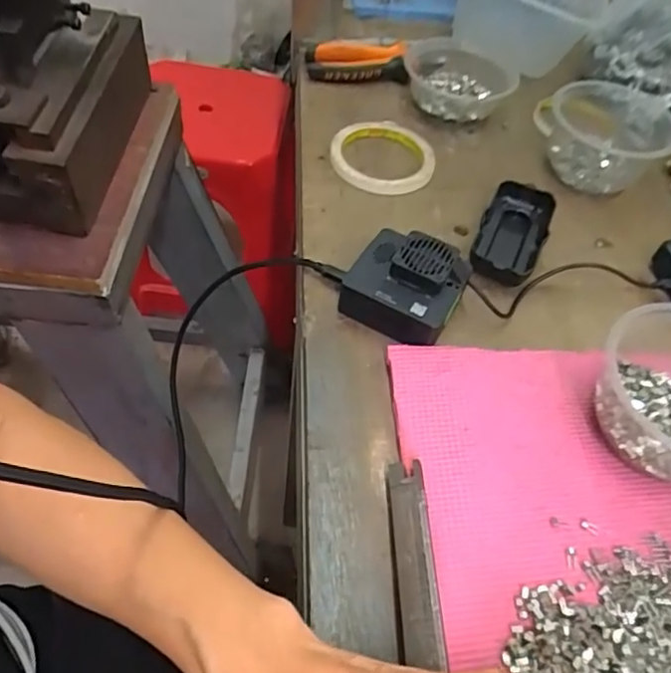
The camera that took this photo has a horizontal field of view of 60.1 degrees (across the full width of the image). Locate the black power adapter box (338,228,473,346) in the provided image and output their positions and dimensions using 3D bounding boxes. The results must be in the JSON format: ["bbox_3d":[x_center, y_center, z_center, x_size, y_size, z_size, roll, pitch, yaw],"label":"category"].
[{"bbox_3d":[0.051,-0.038,0.427,0.078,0.044,0.074,27,56,15],"label":"black power adapter box"}]

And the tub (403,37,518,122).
[{"bbox_3d":[0.129,-0.270,0.609,0.115,0.044,0.099,17,54,8],"label":"tub"}]

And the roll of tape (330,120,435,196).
[{"bbox_3d":[0.045,-0.171,0.552,0.097,0.017,0.097,2,53,-3],"label":"roll of tape"}]

